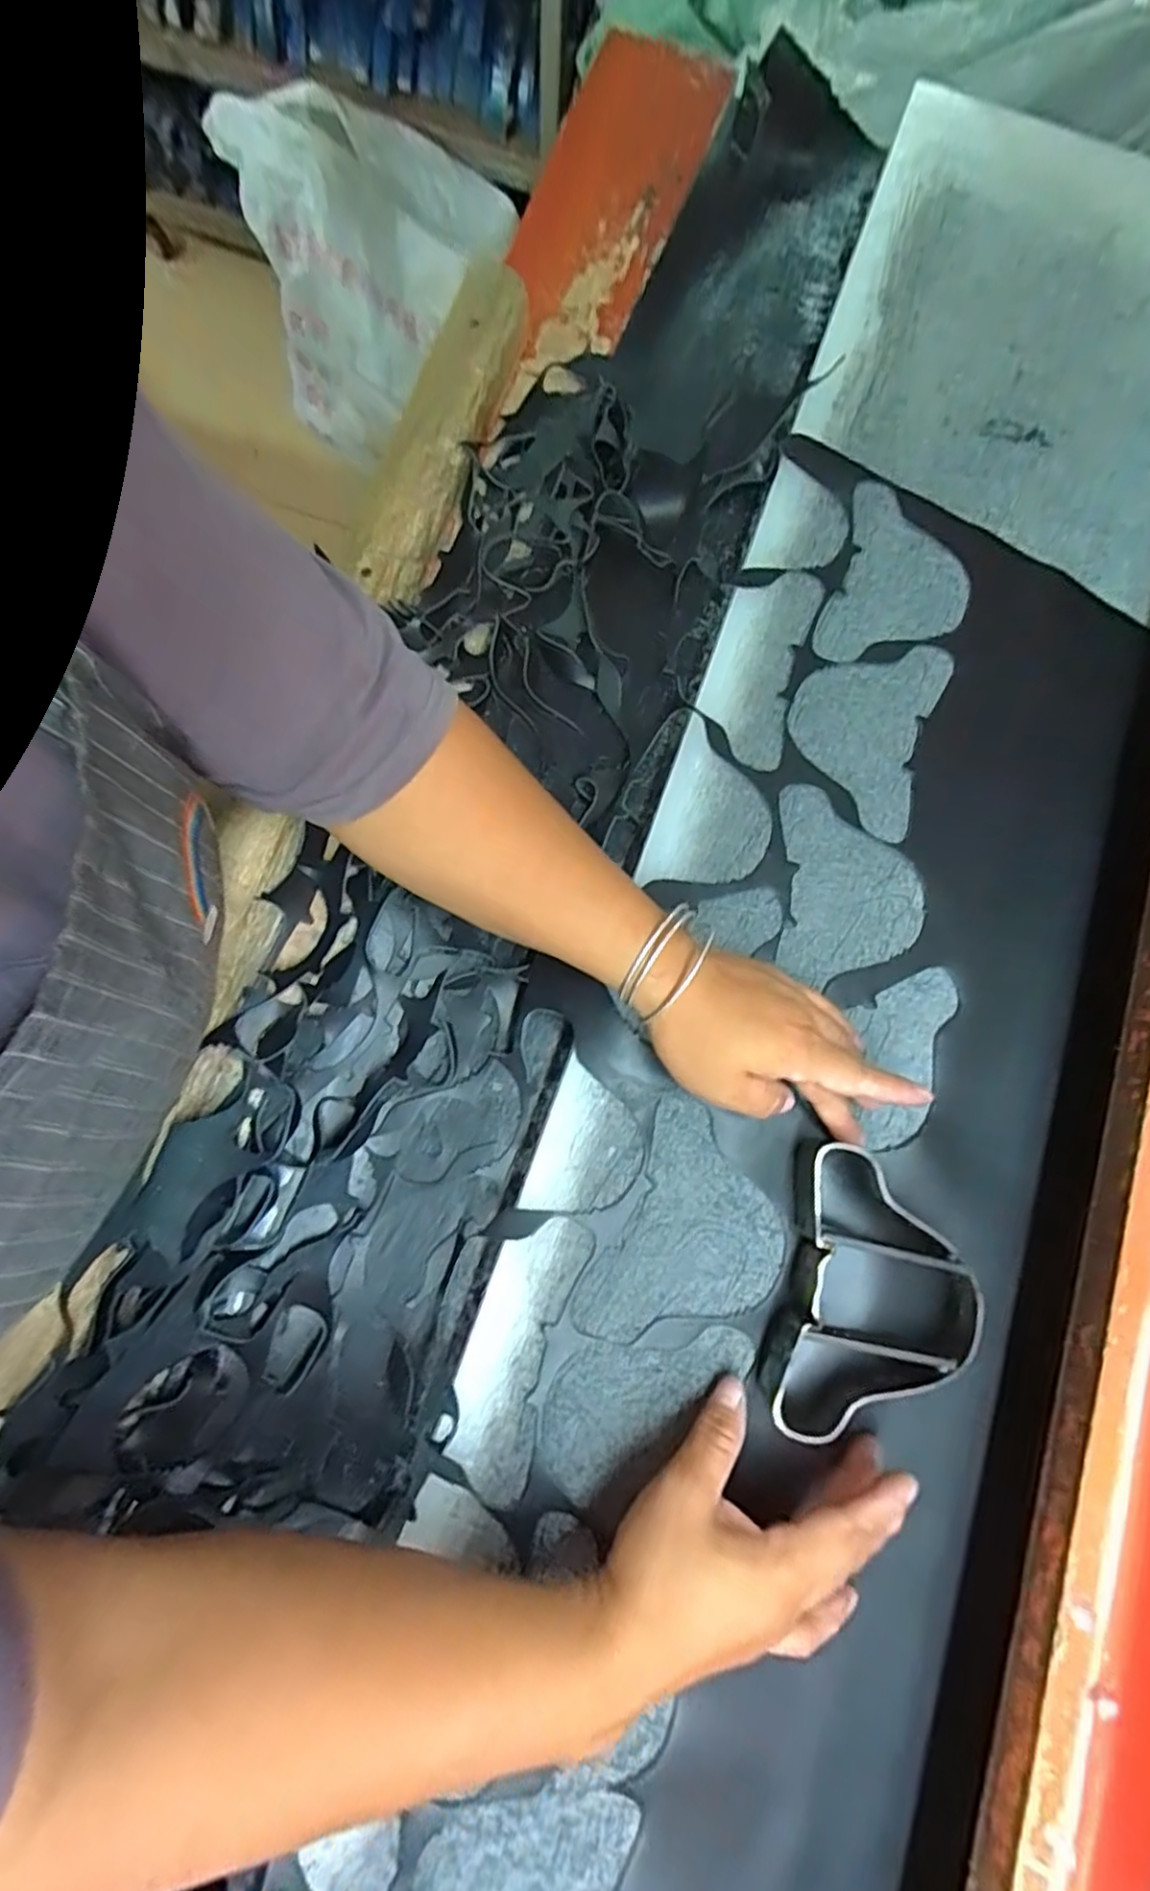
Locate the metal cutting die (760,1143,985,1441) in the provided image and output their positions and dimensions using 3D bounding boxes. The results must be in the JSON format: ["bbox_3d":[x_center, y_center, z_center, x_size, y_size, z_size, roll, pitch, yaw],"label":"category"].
[{"bbox_3d":[0.158,0.185,0.364,0.096,0.035,0.139,15,80,2],"label":"metal cutting die"}]

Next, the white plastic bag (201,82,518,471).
[{"bbox_3d":[-0.359,-1.153,1.213,0.395,0.424,0.362,28,79,2],"label":"white plastic bag"}]

